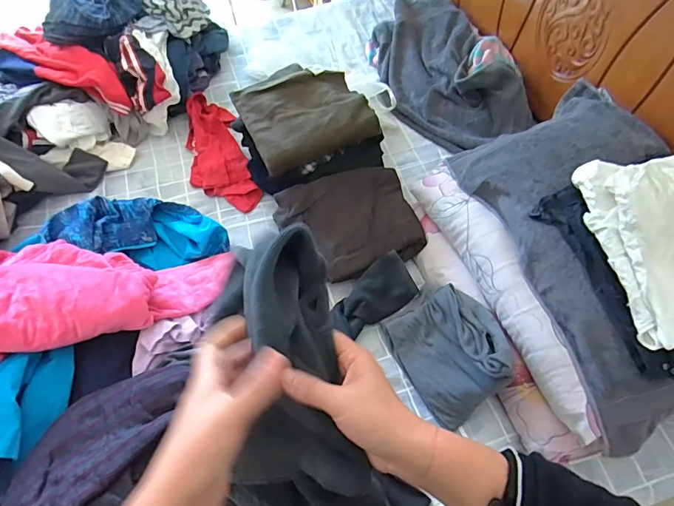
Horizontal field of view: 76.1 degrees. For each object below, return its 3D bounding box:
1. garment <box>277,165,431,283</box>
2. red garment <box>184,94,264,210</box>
[{"bbox_3d":[0.037,-0.073,1.074,0.340,0.081,0.260,-18,60,-12],"label":"garment"},{"bbox_3d":[-0.349,-0.289,1.233,0.167,0.059,0.415,-17,60,-12],"label":"red garment"}]

